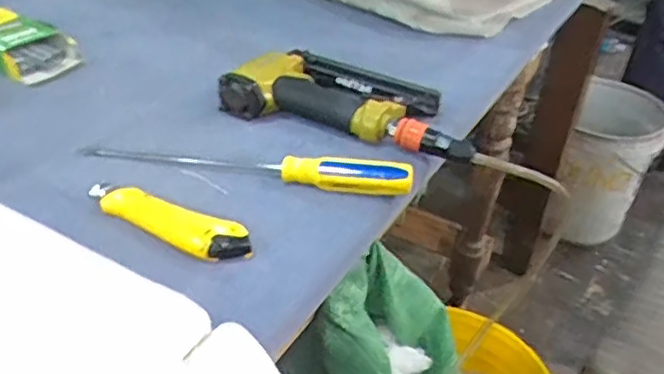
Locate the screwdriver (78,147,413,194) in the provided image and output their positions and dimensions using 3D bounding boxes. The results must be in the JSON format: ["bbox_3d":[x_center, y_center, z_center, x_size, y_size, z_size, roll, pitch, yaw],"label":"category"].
[{"bbox_3d":[-0.080,-0.022,0.560,0.297,0.029,0.025,9,37,8],"label":"screwdriver"}]

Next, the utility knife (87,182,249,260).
[{"bbox_3d":[-0.133,0.024,0.507,0.158,0.018,0.036,22,41,23],"label":"utility knife"}]

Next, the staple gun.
[{"bbox_3d":[0.027,-0.097,0.667,0.258,0.036,0.132,15,39,16],"label":"staple gun"}]

